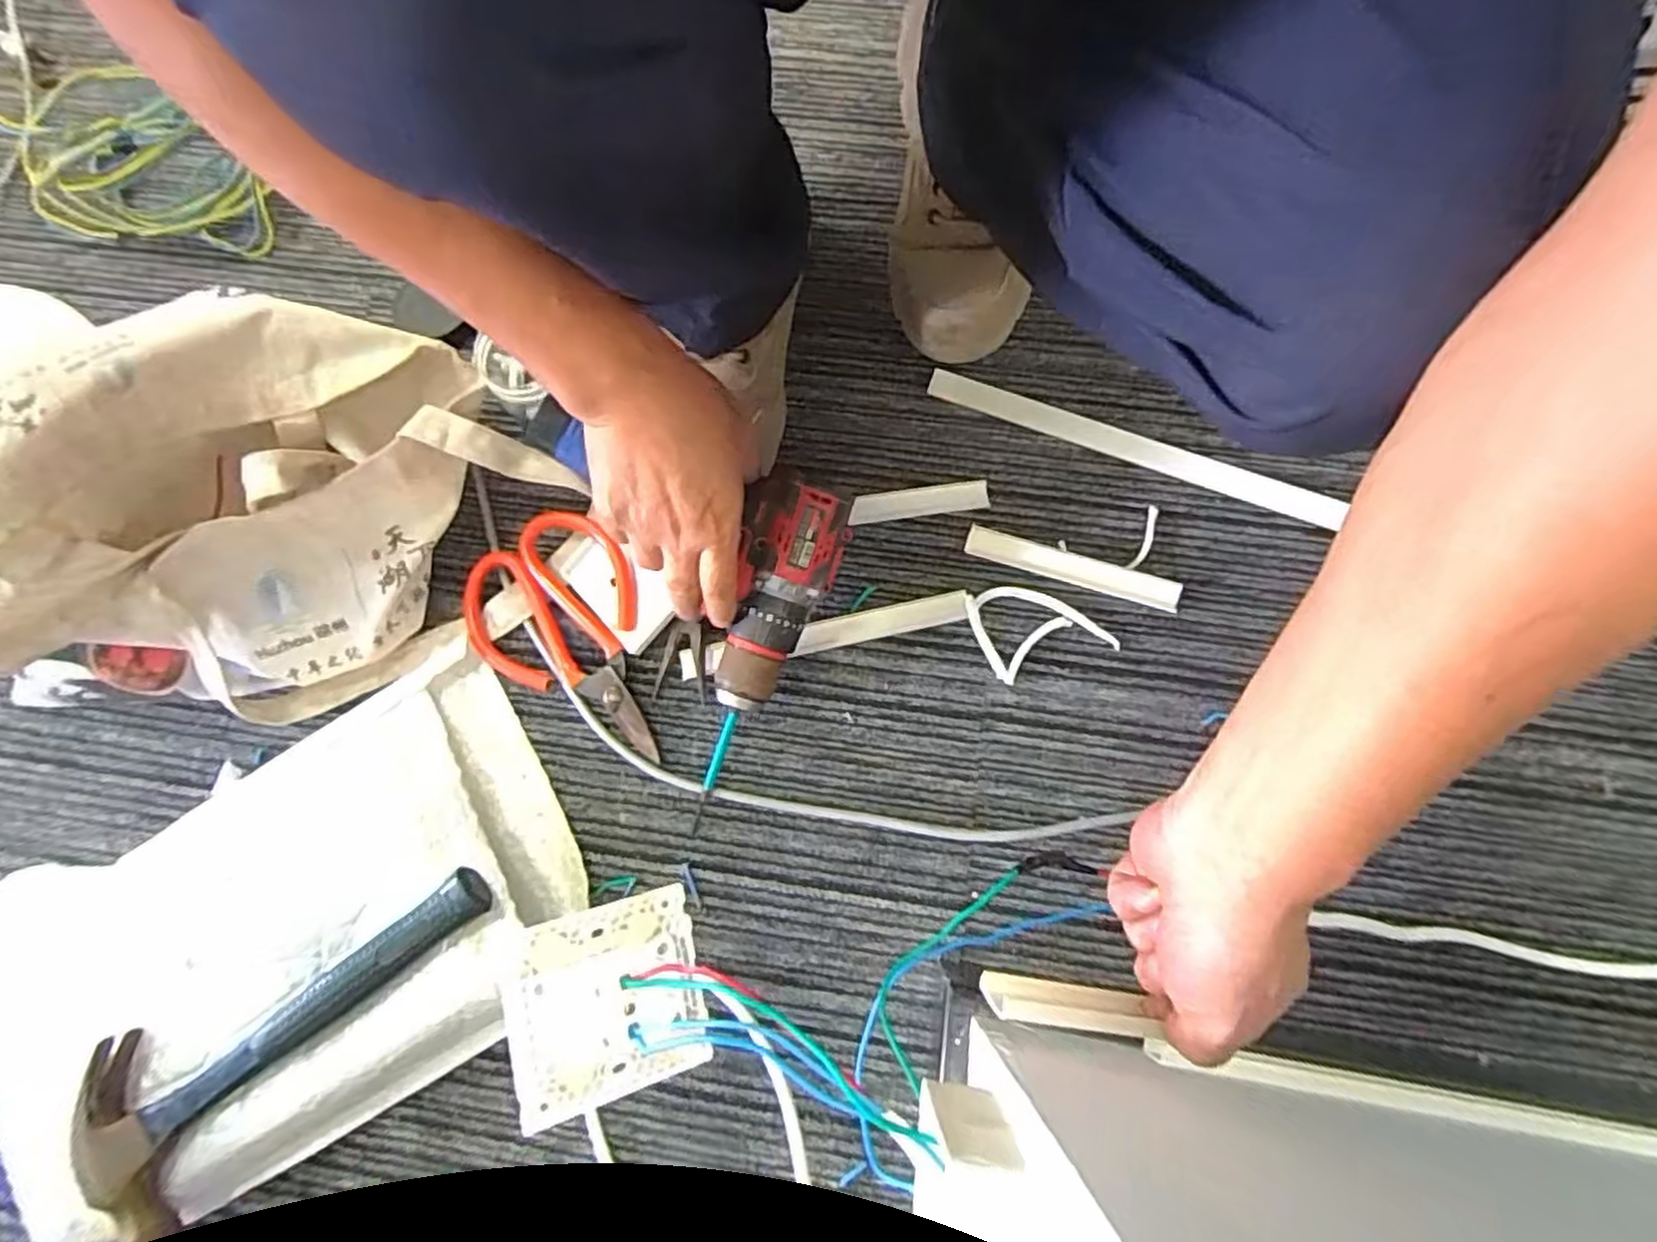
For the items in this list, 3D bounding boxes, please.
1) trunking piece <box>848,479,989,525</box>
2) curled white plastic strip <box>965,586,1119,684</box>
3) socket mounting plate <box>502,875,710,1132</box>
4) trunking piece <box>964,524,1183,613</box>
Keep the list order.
[{"bbox_3d":[0.065,-0.086,0.543,0.100,0.005,0.022,-9,74,-2],"label":"trunking piece"},{"bbox_3d":[0.144,0.000,0.519,0.084,0.008,0.067,-23,75,-5],"label":"curled white plastic strip"},{"bbox_3d":[-0.098,0.174,0.339,0.084,0.029,0.082,-9,84,-24],"label":"socket mounting plate"},{"bbox_3d":[0.170,-0.038,0.526,0.147,0.008,0.020,17,75,5],"label":"trunking piece"}]

